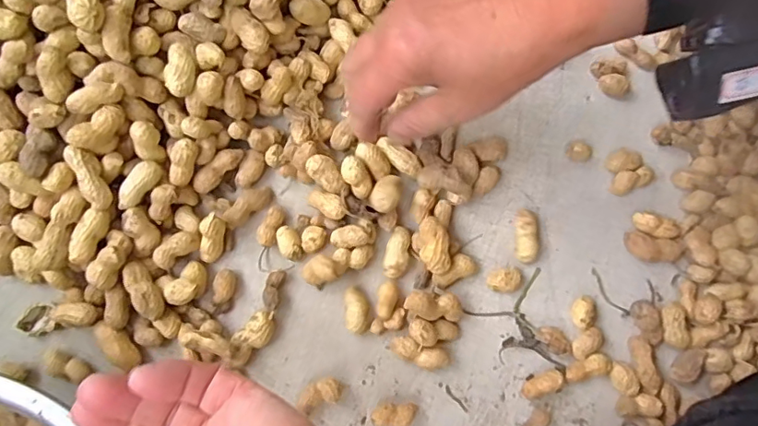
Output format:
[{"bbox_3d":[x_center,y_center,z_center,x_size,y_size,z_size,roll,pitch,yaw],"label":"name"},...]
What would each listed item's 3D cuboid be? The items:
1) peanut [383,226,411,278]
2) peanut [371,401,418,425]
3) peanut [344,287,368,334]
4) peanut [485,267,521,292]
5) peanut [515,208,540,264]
[{"bbox_3d":[0.012,0.026,0.349,0.016,0.010,0.034,5,78,-1],"label":"peanut"},{"bbox_3d":[0.009,0.125,0.325,0.028,0.013,0.015,2,78,-2],"label":"peanut"},{"bbox_3d":[-0.015,0.063,0.341,0.014,0.011,0.028,-4,78,-3],"label":"peanut"},{"bbox_3d":[0.082,0.044,0.346,0.023,0.013,0.017,-6,78,-3],"label":"peanut"},{"bbox_3d":[0.098,0.016,0.352,0.015,0.015,0.034,2,78,-2],"label":"peanut"}]

